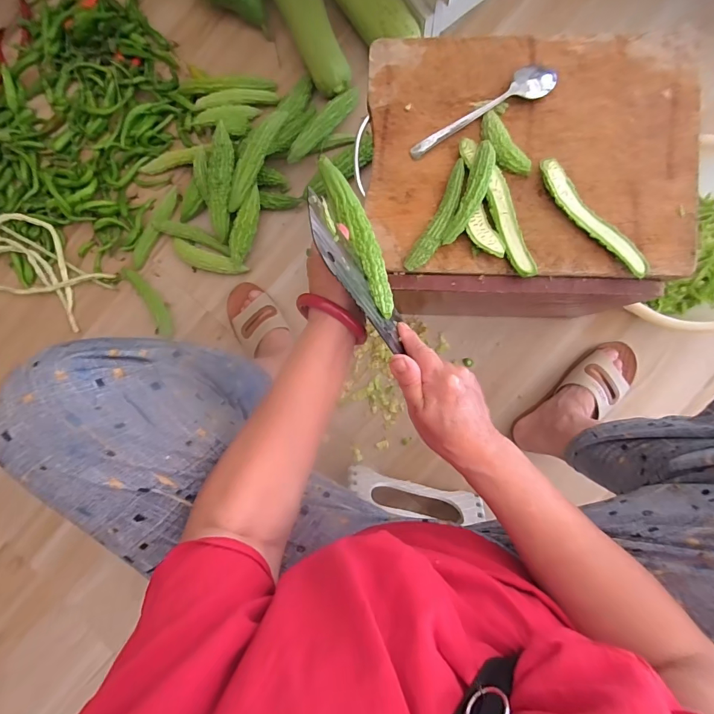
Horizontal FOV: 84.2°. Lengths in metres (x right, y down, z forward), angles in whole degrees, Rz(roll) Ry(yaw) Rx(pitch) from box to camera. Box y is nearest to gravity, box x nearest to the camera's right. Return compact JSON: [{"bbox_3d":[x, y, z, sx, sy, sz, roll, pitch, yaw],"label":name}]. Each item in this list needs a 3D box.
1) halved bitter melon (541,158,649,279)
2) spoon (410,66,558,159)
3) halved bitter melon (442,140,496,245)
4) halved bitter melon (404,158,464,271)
[{"bbox_3d":[0.282,-0.165,0.477,0.031,0.021,0.176,-40,87,2],"label":"halved bitter melon"},{"bbox_3d":[0.158,-0.304,0.484,0.199,0.020,0.041,-31,87,3],"label":"spoon"},{"bbox_3d":[0.140,-0.196,0.483,0.028,0.023,0.125,21,90,4],"label":"halved bitter melon"},{"bbox_3d":[0.104,-0.173,0.490,0.028,0.018,0.144,27,91,4],"label":"halved bitter melon"}]

